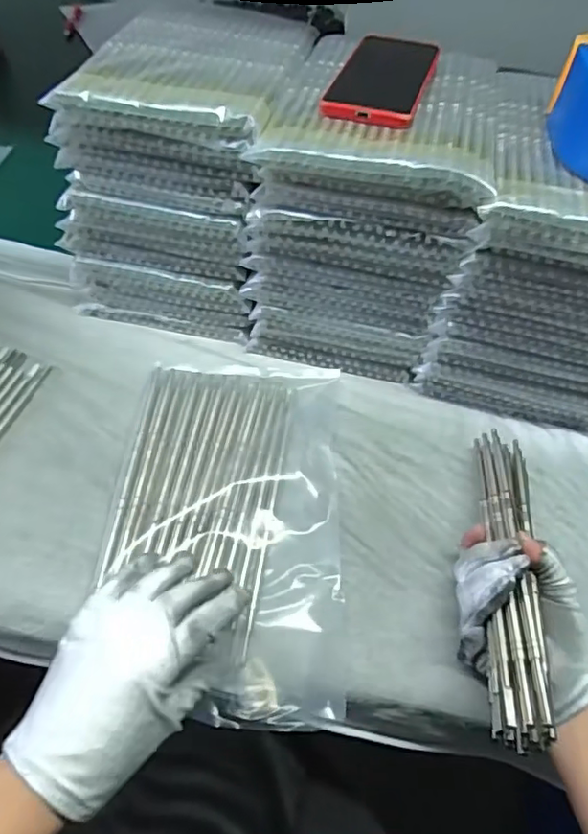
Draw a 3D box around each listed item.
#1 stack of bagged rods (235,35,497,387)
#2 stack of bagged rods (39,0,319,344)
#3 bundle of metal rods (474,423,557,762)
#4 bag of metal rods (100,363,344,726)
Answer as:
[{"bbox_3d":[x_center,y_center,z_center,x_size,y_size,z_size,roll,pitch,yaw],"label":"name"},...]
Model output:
[{"bbox_3d":[0.076,-0.218,0.587,0.186,0.224,0.253,14,52,5],"label":"stack of bagged rods"},{"bbox_3d":[-0.111,-0.246,0.590,0.184,0.224,0.206,12,52,3],"label":"stack of bagged rods"},{"bbox_3d":[0.162,0.101,0.417,0.047,0.037,0.267,15,36,6],"label":"bundle of metal rods"},{"bbox_3d":[-0.052,0.074,0.465,0.181,0.026,0.310,5,52,-2],"label":"bag of metal rods"}]

